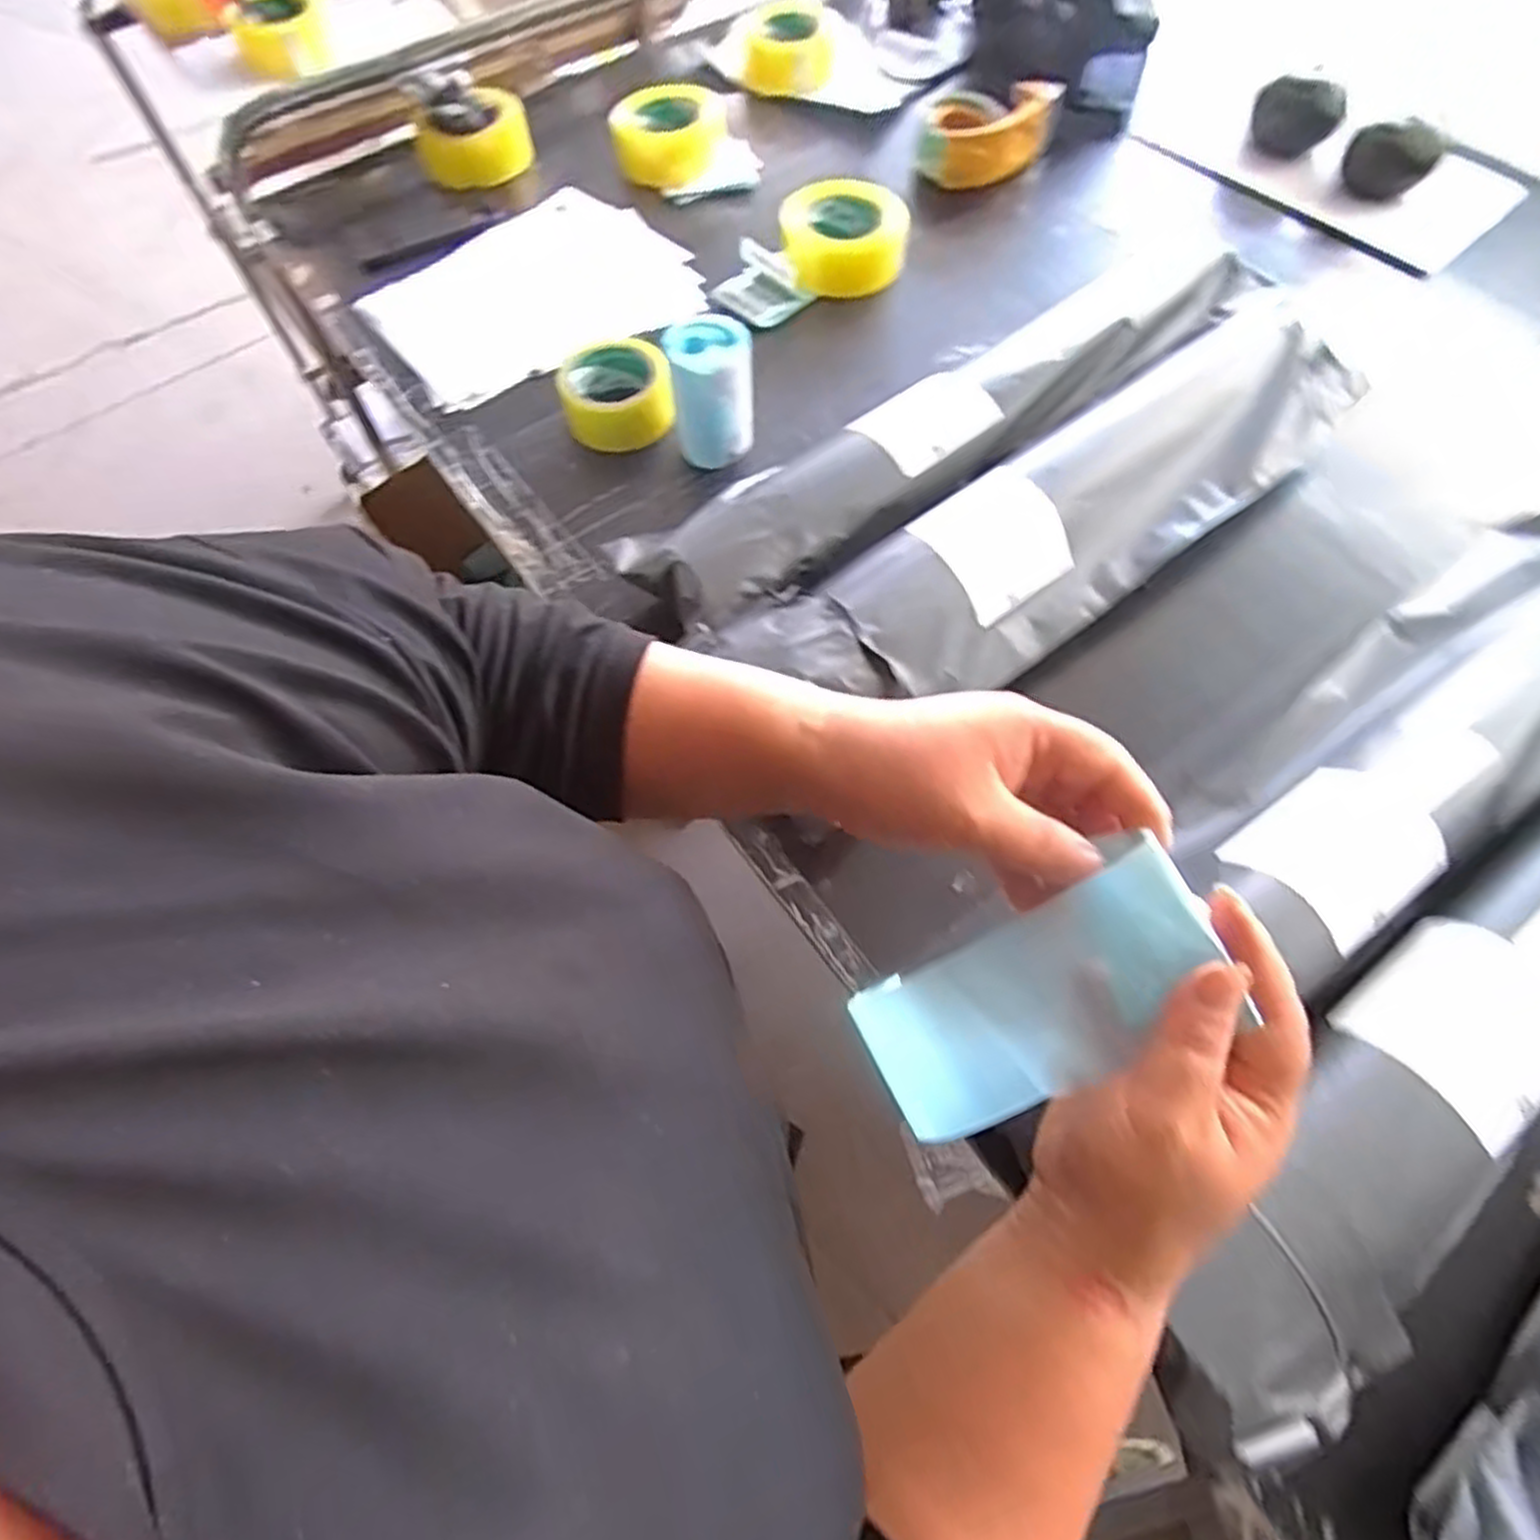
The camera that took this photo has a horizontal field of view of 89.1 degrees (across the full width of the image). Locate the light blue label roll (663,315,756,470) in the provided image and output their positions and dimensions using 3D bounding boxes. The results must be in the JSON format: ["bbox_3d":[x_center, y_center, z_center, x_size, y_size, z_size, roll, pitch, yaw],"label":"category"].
[{"bbox_3d":[-0.052,-0.346,0.718,0.072,0.104,0.076,0,65,0],"label":"light blue label roll"}]

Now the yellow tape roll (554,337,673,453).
[{"bbox_3d":[-0.150,-0.367,0.769,0.105,0.047,0.105,0,65,0],"label":"yellow tape roll"}]

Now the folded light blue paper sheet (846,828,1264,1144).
[{"bbox_3d":[0.102,0.100,0.335,0.020,0.181,0.076,-12,60,-45],"label":"folded light blue paper sheet"}]

